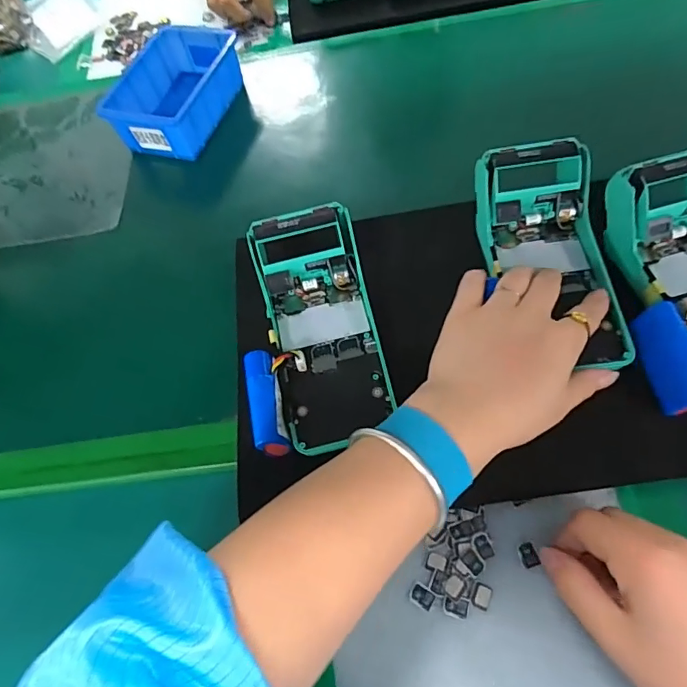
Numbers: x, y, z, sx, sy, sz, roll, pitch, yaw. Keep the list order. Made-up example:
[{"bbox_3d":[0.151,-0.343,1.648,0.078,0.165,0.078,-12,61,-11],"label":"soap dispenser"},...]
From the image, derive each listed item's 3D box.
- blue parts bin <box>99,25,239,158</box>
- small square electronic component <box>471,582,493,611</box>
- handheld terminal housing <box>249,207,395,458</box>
[{"bbox_3d":[-0.175,-0.264,0.511,0.094,0.060,0.141,15,59,11],"label":"blue parts bin"},{"bbox_3d":[0.086,0.157,0.301,0.011,0.004,0.014,21,60,15],"label":"small square electronic component"},{"bbox_3d":[-0.025,-0.013,0.335,0.091,0.066,0.153,-11,57,-5],"label":"handheld terminal housing"}]

